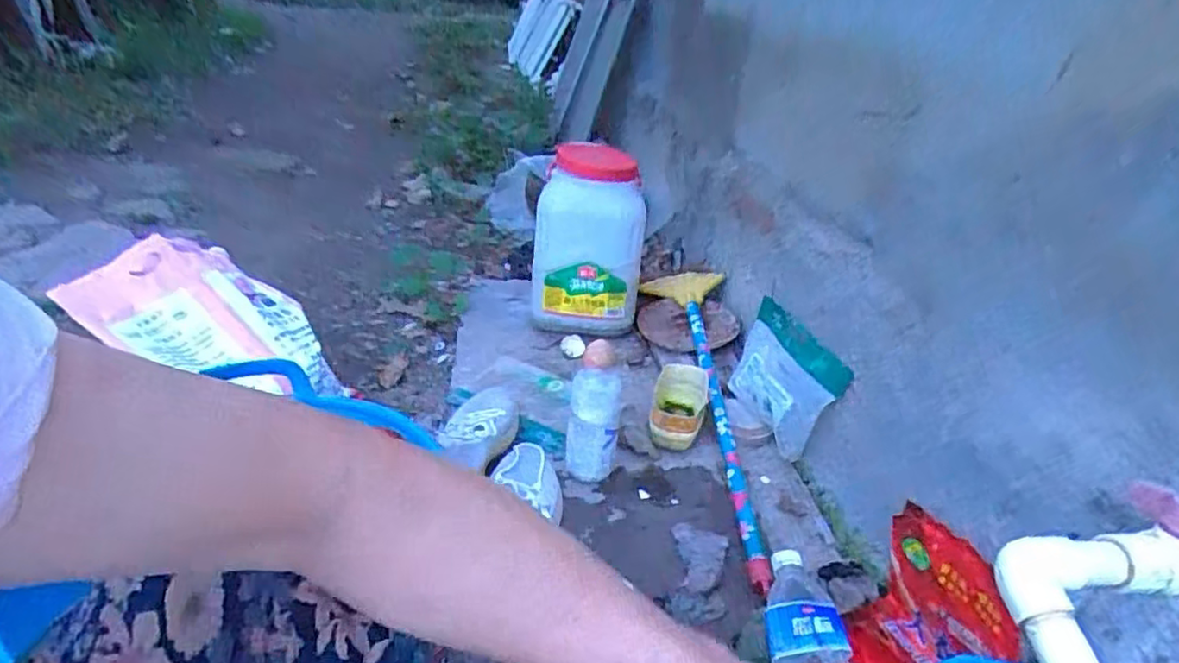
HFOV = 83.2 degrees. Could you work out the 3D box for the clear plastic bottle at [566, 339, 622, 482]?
[{"bbox_3d":[0.007,0.105,0.871,0.067,0.196,0.062,9,28,3],"label":"clear plastic bottle"}]

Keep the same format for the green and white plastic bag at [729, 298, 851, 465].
[{"bbox_3d":[0.279,0.062,0.990,0.025,0.152,0.225,18,22,-23],"label":"green and white plastic bag"}]

